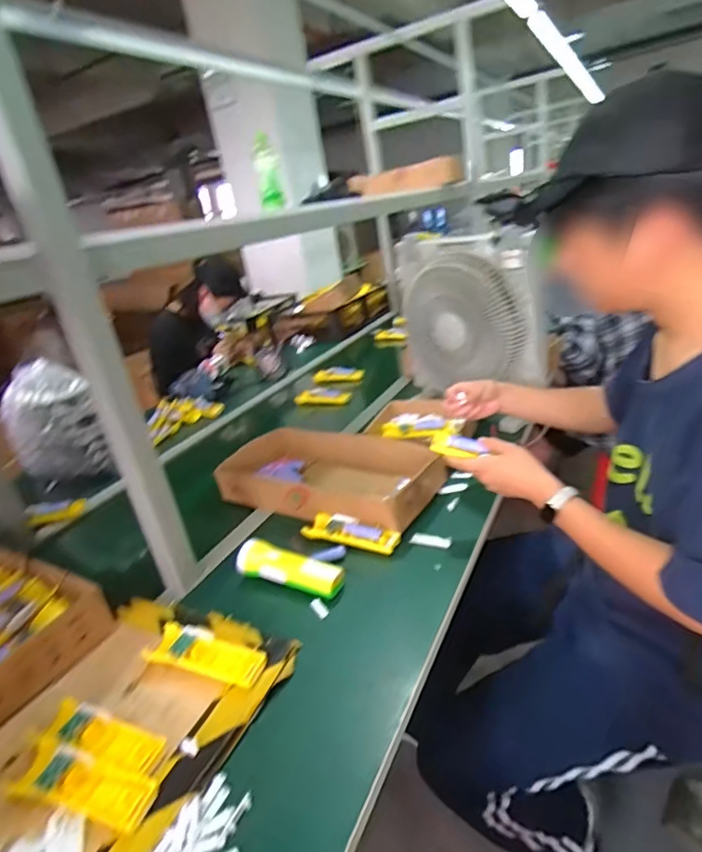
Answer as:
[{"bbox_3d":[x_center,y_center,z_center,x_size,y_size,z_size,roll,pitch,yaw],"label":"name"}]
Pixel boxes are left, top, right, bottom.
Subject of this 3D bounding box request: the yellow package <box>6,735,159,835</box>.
[{"bbox_3d":[-0.275,0.363,0.531,0.164,0.024,0.049,-1,24,22],"label":"yellow package"}]

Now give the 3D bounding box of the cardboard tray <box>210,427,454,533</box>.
[{"bbox_3d":[-0.043,0.091,1.017,0.430,0.077,0.223,4,26,30],"label":"cardboard tray"}]

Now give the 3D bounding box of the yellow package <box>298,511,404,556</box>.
[{"bbox_3d":[-0.002,0.174,0.863,0.163,0.027,0.059,4,26,31],"label":"yellow package"}]

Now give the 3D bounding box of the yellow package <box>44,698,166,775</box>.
[{"bbox_3d":[-0.274,0.344,0.577,0.149,0.021,0.046,-1,24,21],"label":"yellow package"}]

